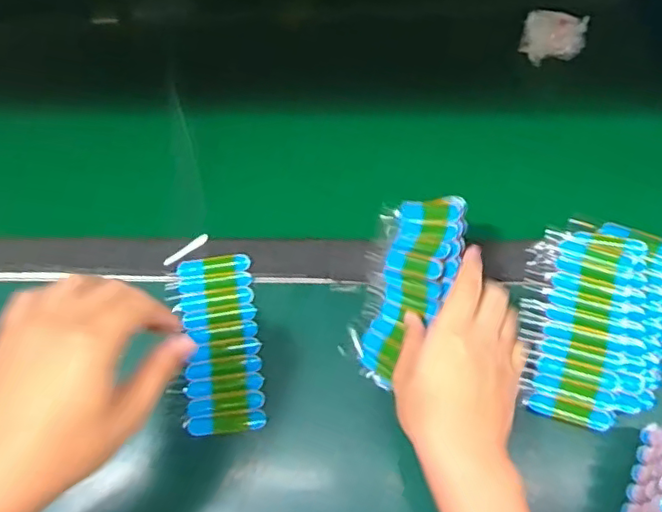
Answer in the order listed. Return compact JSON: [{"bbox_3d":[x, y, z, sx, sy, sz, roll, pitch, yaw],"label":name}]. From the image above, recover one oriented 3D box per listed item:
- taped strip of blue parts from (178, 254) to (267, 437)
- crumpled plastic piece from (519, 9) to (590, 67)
[{"bbox_3d":[-0.094,0.073,0.515,0.063,0.009,0.151,-9,67,-2],"label":"taped strip of blue parts"},{"bbox_3d":[0.230,-0.225,0.628,0.061,0.043,0.041,19,68,11],"label":"crumpled plastic piece"}]

